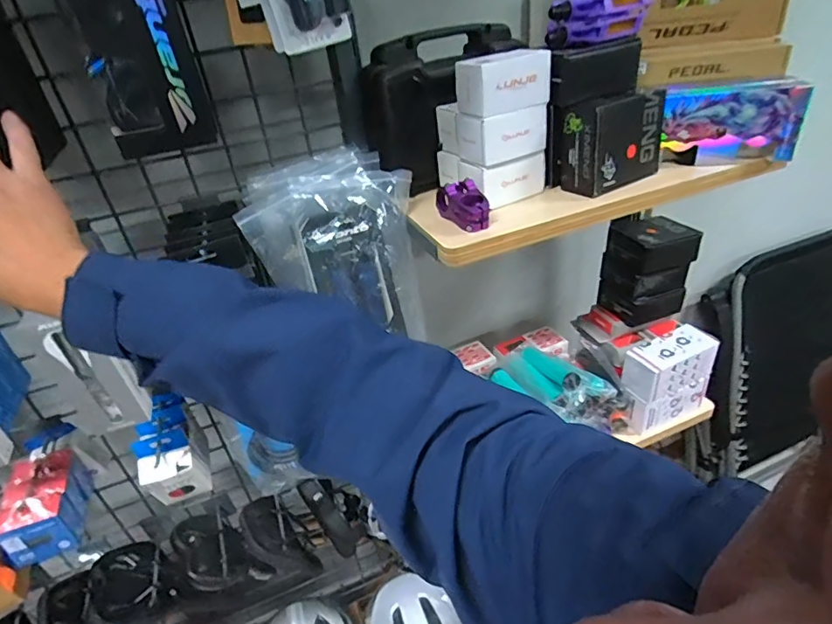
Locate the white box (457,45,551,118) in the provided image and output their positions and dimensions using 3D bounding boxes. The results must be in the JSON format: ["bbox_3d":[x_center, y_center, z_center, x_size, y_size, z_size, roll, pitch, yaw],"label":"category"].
[{"bbox_3d":[0.108,-0.290,0.618,0.106,0.061,0.063,-20,35,-19],"label":"white box"}]

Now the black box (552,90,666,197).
[{"bbox_3d":[0.260,-0.231,0.663,0.137,0.111,0.085,-26,38,-27],"label":"black box"}]

